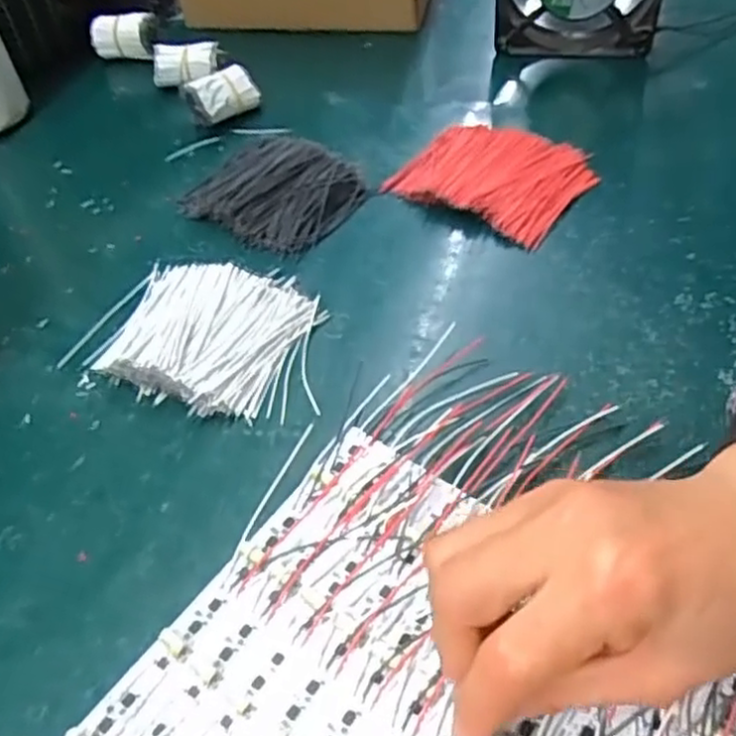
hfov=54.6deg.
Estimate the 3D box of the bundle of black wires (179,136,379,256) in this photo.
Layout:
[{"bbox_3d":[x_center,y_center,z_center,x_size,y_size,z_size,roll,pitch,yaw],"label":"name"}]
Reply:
[{"bbox_3d":[-0.062,-0.123,0.476,0.107,0.021,0.096,27,57,27],"label":"bundle of black wires"}]

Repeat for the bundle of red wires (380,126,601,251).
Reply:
[{"bbox_3d":[0.079,-0.130,0.467,0.120,0.017,0.089,31,59,28],"label":"bundle of red wires"}]

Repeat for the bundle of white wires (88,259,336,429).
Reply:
[{"bbox_3d":[-0.087,-0.022,0.396,0.114,0.018,0.098,9,51,14],"label":"bundle of white wires"}]

